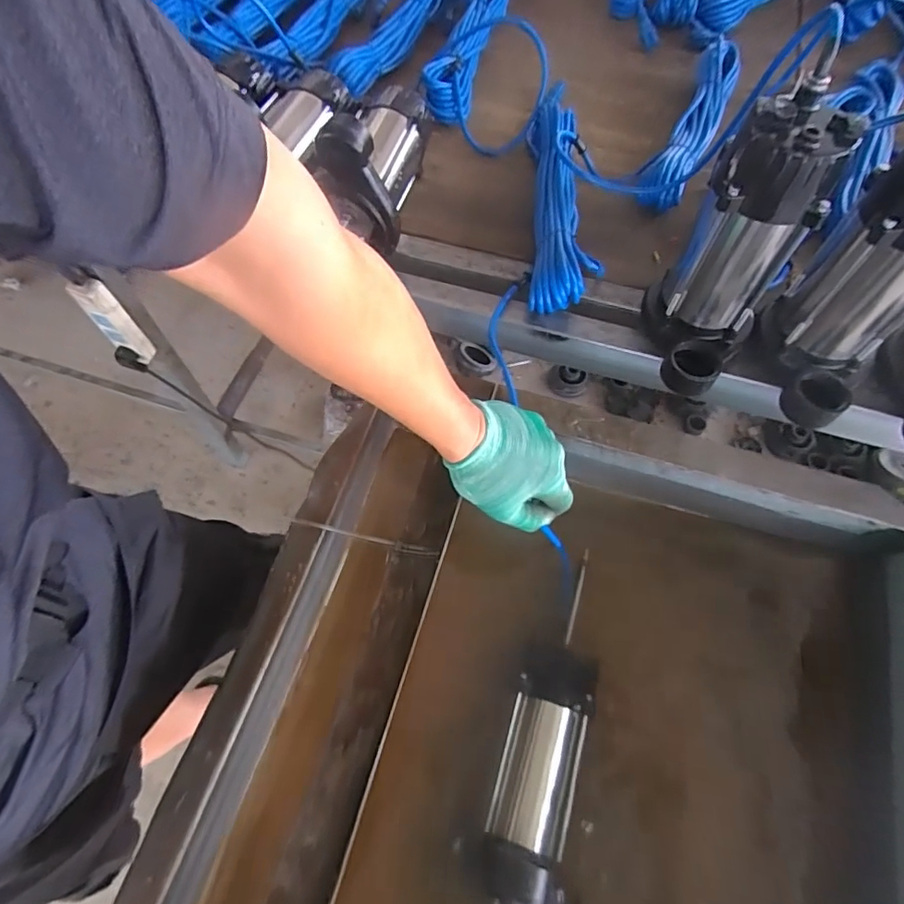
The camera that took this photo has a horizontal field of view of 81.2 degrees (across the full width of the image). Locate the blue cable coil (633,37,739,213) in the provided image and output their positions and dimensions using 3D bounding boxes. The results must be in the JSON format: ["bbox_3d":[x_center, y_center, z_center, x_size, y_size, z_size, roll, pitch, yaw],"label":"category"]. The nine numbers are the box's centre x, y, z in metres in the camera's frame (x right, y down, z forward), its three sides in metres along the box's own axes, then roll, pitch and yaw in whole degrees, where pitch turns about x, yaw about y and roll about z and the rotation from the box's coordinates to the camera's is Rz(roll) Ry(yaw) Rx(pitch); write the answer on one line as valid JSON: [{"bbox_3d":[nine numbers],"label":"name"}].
[{"bbox_3d":[0.342,-0.463,0.753,0.068,0.055,0.361,26,66,12],"label":"blue cable coil"}]

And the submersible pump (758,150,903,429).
[{"bbox_3d":[0.380,-0.145,0.488,0.103,0.234,0.138,33,68,15],"label":"submersible pump"}]

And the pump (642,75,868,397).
[{"bbox_3d":[0.264,-0.182,0.509,0.108,0.239,0.152,28,67,13],"label":"pump"}]

